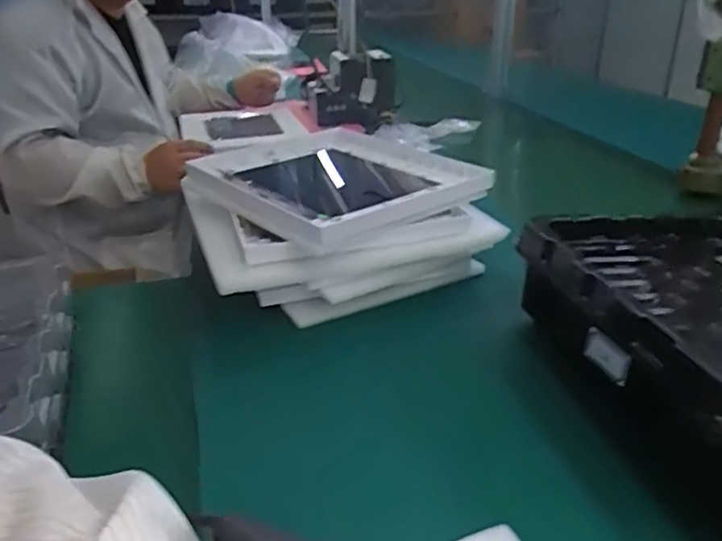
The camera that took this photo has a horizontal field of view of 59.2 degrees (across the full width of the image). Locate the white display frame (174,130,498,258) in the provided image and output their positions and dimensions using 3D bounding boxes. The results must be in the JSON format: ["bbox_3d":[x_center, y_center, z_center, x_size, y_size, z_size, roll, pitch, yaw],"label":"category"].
[{"bbox_3d":[-0.034,-0.118,0.797,0.277,0.033,0.320,-20,32,-32],"label":"white display frame"}]

